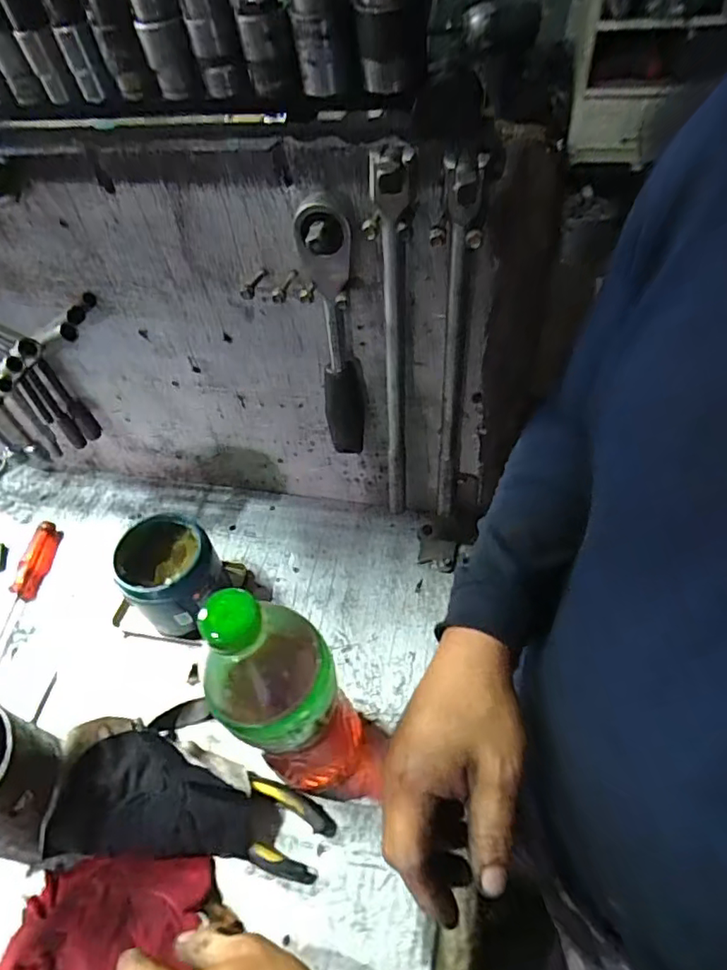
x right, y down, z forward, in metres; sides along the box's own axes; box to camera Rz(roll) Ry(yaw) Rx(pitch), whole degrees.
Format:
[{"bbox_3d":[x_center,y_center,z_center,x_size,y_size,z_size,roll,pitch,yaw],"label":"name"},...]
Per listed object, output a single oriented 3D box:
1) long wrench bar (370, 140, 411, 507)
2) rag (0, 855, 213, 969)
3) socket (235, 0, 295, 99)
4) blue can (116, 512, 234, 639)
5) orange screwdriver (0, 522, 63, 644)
[{"bbox_3d":[0.026,-0.083,0.446,0.021,0.341,0.031,-3,50,2],"label":"long wrench bar"},{"bbox_3d":[-0.191,0.346,0.387,0.136,0.033,0.139,-2,50,4],"label":"rag"},{"bbox_3d":[-0.056,-0.256,0.300,0.026,0.075,0.022,-11,50,-4],"label":"socket"},{"bbox_3d":[-0.187,0.093,0.553,0.085,0.106,0.093,-2,50,3],"label":"blue can"},{"bbox_3d":[-0.377,0.125,0.602,0.028,0.027,0.197,0,50,5],"label":"orange screwdriver"}]

